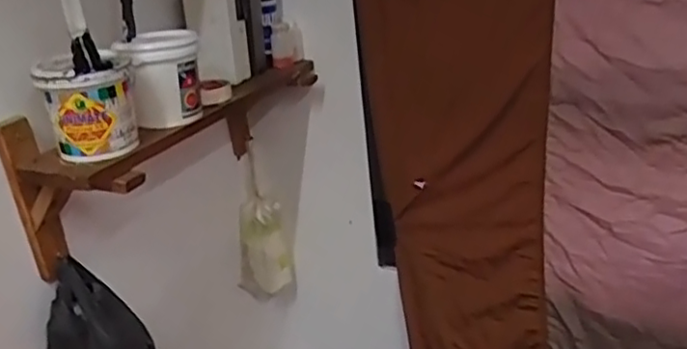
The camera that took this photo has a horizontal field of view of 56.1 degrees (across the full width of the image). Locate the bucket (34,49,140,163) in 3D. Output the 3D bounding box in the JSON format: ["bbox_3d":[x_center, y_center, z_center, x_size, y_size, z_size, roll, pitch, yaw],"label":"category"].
[{"bbox_3d":[-0.338,-0.092,0.865,0.114,0.123,0.101,-14,23,-19],"label":"bucket"}]

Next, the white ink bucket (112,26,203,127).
[{"bbox_3d":[-0.262,-0.139,0.950,0.108,0.134,0.096,-12,22,-14],"label":"white ink bucket"}]

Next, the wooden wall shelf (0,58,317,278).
[{"bbox_3d":[-0.270,-0.041,1.095,0.236,0.220,0.565,5,24,25],"label":"wooden wall shelf"}]

